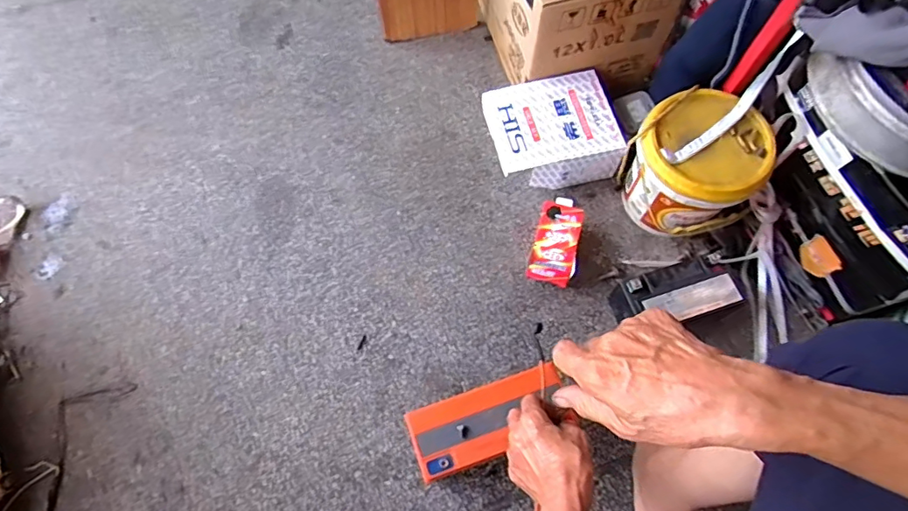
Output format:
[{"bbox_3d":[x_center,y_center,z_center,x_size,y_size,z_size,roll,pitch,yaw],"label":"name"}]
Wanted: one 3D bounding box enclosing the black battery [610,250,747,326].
[{"bbox_3d":[0.312,0.062,0.757,0.156,0.103,0.081,-17,69,-8],"label":"black battery"}]

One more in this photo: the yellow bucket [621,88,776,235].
[{"bbox_3d":[0.353,-0.124,0.788,0.166,0.161,0.180,-33,72,-13],"label":"yellow bucket"}]

